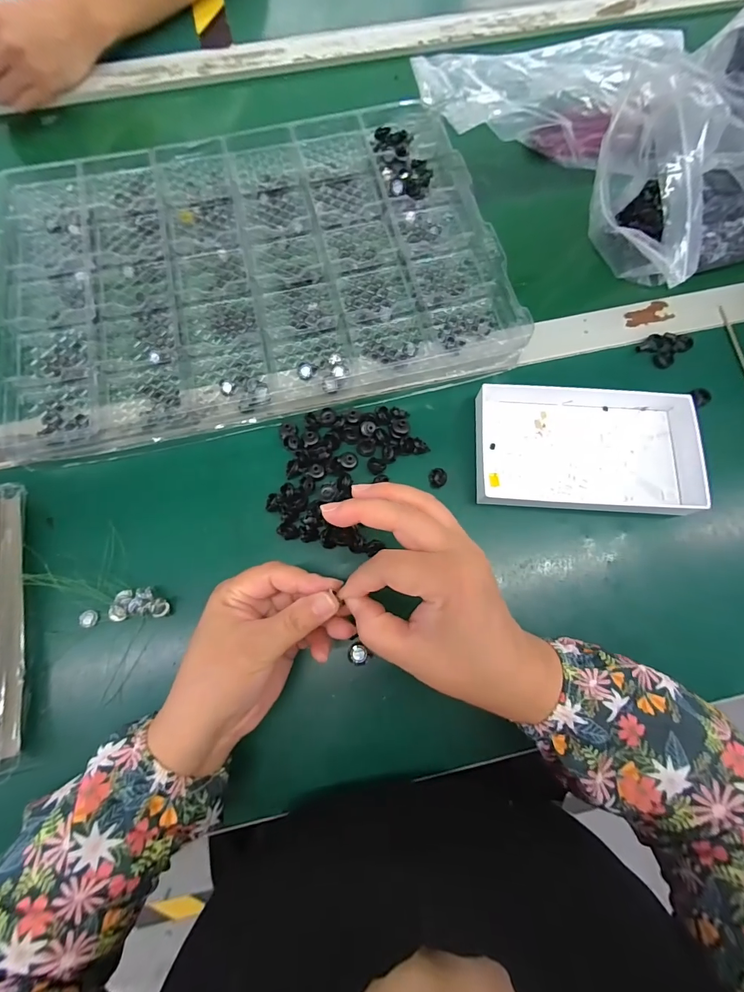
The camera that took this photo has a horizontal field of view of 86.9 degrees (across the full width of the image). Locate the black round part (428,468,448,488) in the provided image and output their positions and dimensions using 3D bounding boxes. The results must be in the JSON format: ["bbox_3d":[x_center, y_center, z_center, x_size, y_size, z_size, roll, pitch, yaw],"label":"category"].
[{"bbox_3d":[0.055,-0.015,0.330,0.015,0.012,0.014,0,75,1],"label":"black round part"}]

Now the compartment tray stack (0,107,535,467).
[{"bbox_3d":[-0.113,-0.223,0.371,0.441,0.034,0.310,-13,75,-3],"label":"compartment tray stack"}]

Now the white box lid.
[{"bbox_3d":[0.179,-0.047,0.333,0.173,0.021,0.113,3,75,1],"label":"white box lid"}]

